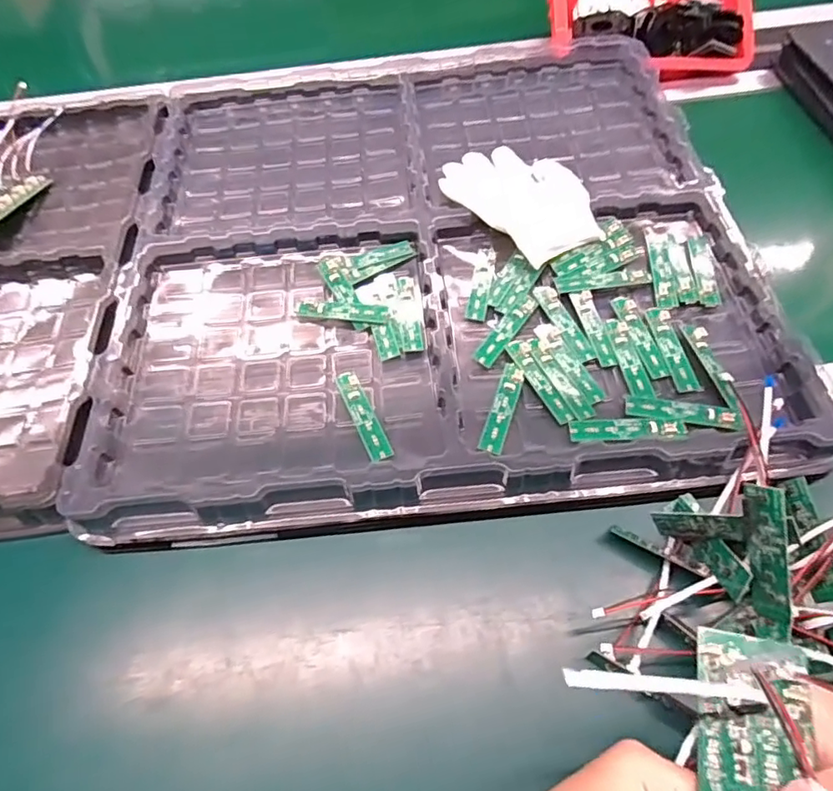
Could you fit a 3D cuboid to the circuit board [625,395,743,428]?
[{"bbox_3d":[0.202,0.012,0.416,0.080,0.005,0.019,8,56,14],"label":"circuit board"}]

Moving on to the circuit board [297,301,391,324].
[{"bbox_3d":[-0.065,-0.076,0.484,0.086,0.007,0.018,7,73,10],"label":"circuit board"}]

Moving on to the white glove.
[{"bbox_3d":[0.107,-0.200,0.544,0.102,0.032,0.172,-33,62,-16],"label":"white glove"}]

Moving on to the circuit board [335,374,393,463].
[{"bbox_3d":[-0.042,0.015,0.430,0.018,0.004,0.084,-21,62,-11],"label":"circuit board"}]

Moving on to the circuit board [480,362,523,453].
[{"bbox_3d":[0.068,0.010,0.429,0.017,0.005,0.081,15,60,13],"label":"circuit board"}]

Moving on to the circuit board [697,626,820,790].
[{"bbox_3d":[0.144,0.147,0.233,0.040,0.011,0.082,9,63,7],"label":"circuit board"}]

